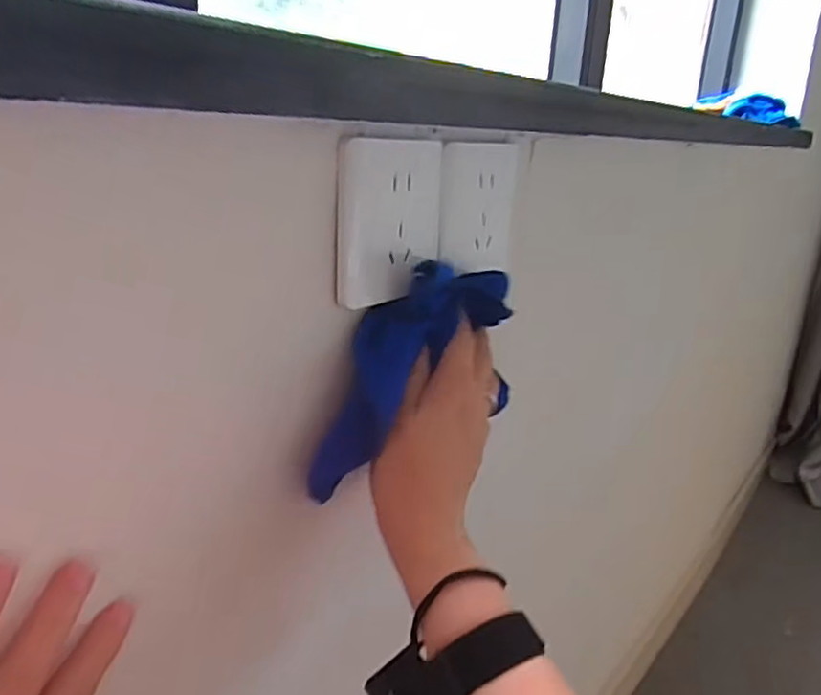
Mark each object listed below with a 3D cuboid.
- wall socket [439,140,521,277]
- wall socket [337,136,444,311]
[{"bbox_3d":[0.047,-0.089,0.429,0.010,0.078,0.085,14,20,38],"label":"wall socket"},{"bbox_3d":[-0.005,-0.069,0.367,0.010,0.085,0.085,15,21,36],"label":"wall socket"}]

